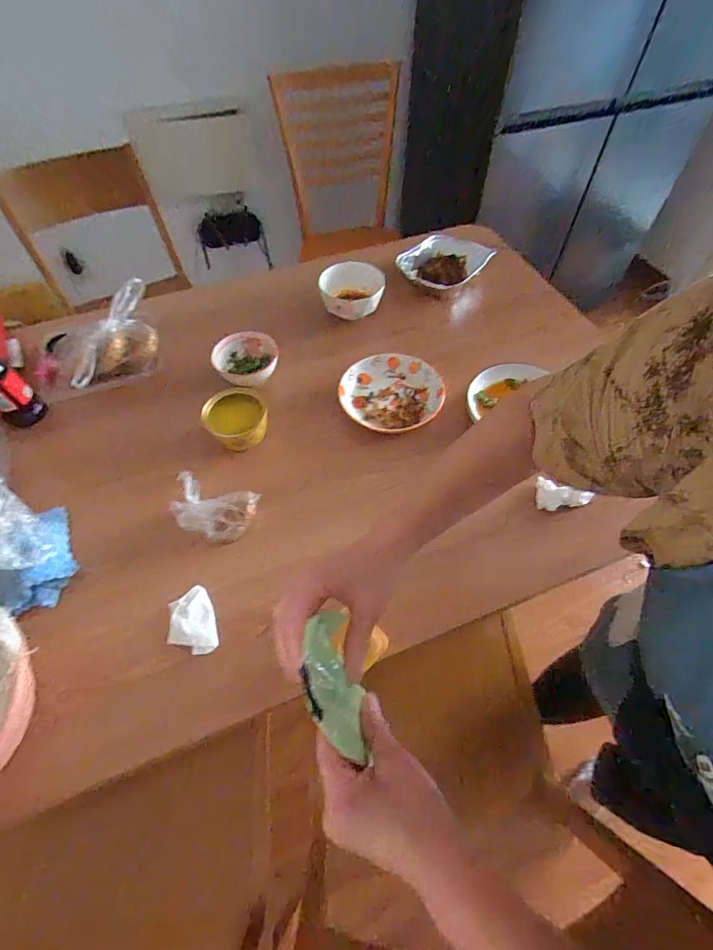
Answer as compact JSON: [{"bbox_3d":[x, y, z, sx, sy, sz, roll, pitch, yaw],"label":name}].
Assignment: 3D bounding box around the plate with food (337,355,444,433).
[{"bbox_3d":[0.061,-0.143,0.735,0.178,0.043,0.163,0,57,1],"label":"plate with food"}]

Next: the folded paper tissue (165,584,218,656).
[{"bbox_3d":[-0.216,0.192,0.545,0.059,0.016,0.083,-16,58,-10],"label":"folded paper tissue"}]

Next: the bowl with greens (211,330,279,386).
[{"bbox_3d":[-0.202,-0.202,0.764,0.118,0.068,0.112,0,57,1],"label":"bowl with greens"}]

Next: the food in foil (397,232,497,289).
[{"bbox_3d":[0.173,-0.420,0.834,0.174,0.049,0.129,-21,59,-12],"label":"food in foil"}]

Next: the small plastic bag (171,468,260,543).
[{"bbox_3d":[-0.225,0.048,0.633,0.151,0.051,0.089,20,59,13],"label":"small plastic bag"}]

